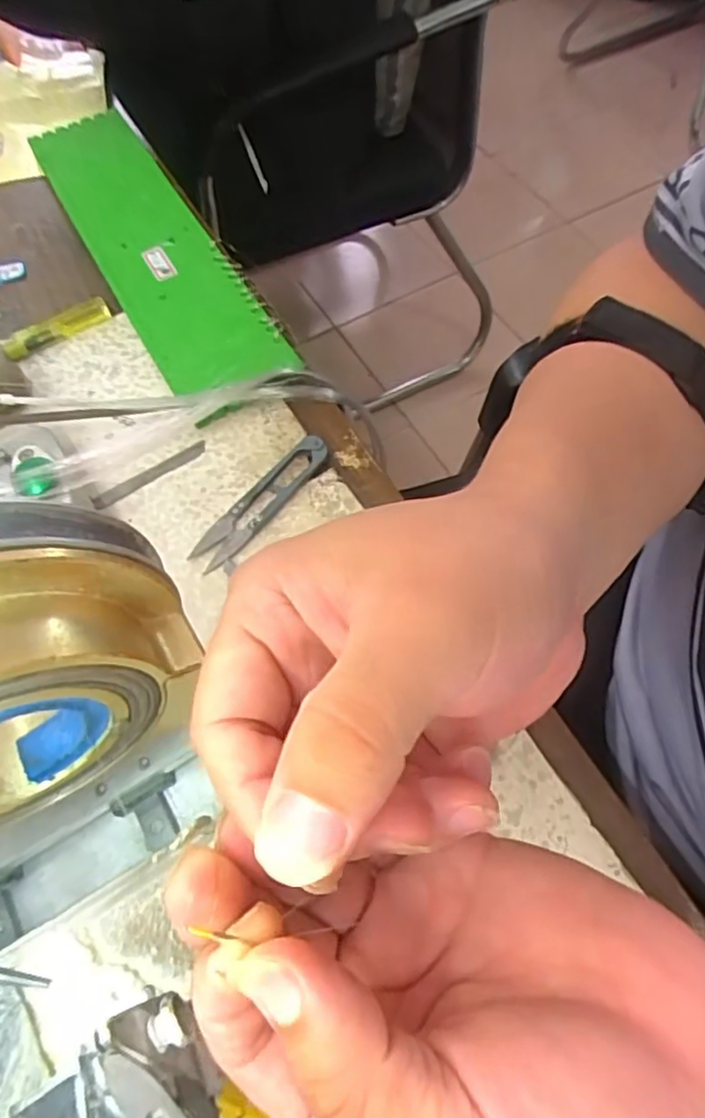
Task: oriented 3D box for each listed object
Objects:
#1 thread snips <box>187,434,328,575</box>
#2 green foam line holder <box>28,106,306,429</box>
[{"bbox_3d":[-0.052,-0.034,0.374,0.022,0.013,0.101,38,71,20],"label":"thread snips"},{"bbox_3d":[-0.148,-0.233,0.474,0.079,0.022,0.338,-28,65,-11],"label":"green foam line holder"}]

